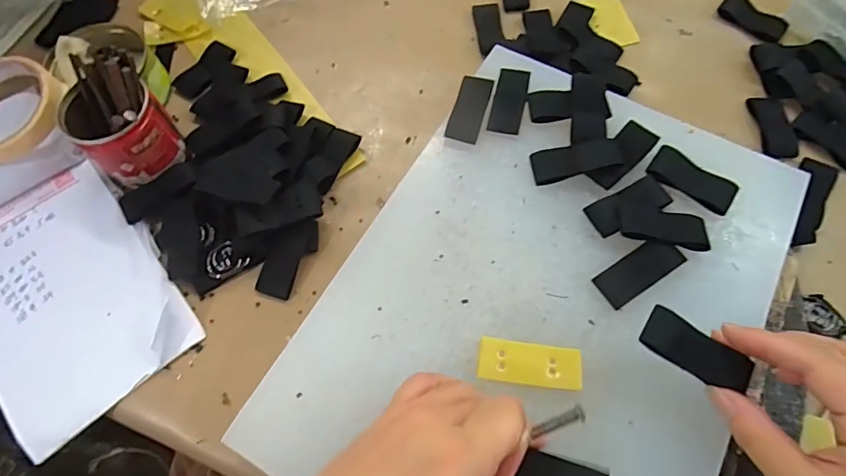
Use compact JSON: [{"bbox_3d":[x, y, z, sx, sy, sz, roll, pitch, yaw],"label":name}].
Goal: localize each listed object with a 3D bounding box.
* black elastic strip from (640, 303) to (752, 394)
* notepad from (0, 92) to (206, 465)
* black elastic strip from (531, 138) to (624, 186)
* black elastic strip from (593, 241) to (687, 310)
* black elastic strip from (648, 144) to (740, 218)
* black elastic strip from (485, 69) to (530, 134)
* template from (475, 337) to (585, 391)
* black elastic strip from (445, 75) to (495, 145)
[{"bbox_3d":[0.155,0.065,0.263,0.060,0.004,0.027,33,66,12],"label":"black elastic strip"},{"bbox_3d":[-0.288,0.008,0.341,0.131,0.025,0.263,-38,71,-15],"label":"notepad"},{"bbox_3d":[0.113,-0.058,0.341,0.063,0.011,0.027,-9,66,-3],"label":"black elastic strip"},{"bbox_3d":[0.143,0.022,0.310,0.061,0.006,0.024,-31,69,-13],"label":"black elastic strip"},{"bbox_3d":[0.195,-0.042,0.338,0.060,0.004,0.030,34,71,15],"label":"black elastic strip"},{"bbox_3d":[0.069,-0.110,0.370,0.024,0.004,0.063,13,67,6],"label":"black elastic strip"},{"bbox_3d":[0.066,0.077,0.289,0.061,0.004,0.025,7,66,3],"label":"template"},{"bbox_3d":[0.037,-0.102,0.367,0.025,0.004,0.061,16,67,7],"label":"black elastic strip"}]

